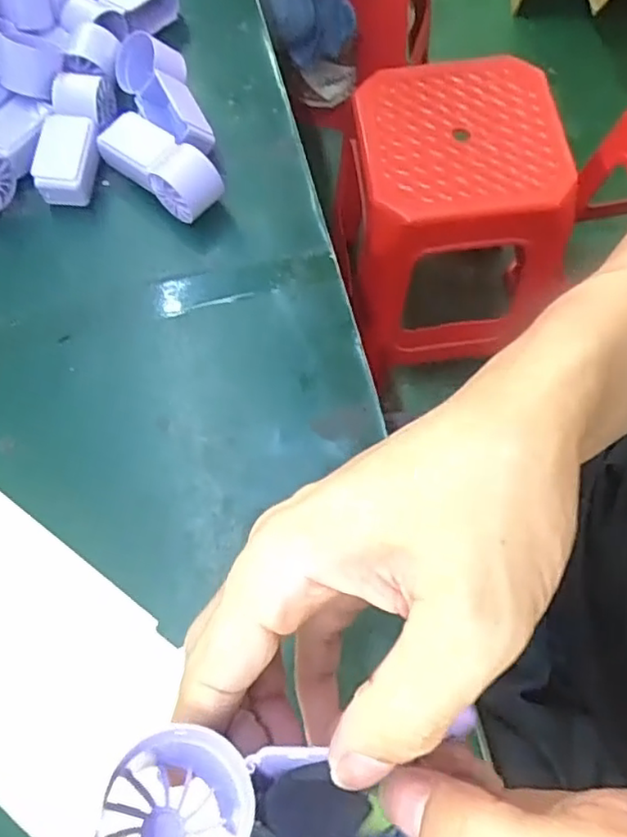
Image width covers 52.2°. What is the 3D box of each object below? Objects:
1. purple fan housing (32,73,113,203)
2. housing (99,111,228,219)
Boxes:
[{"bbox_3d":[-0.161,-0.191,0.435,0.036,0.032,0.092,8,69,4],"label":"purple fan housing"},{"bbox_3d":[-0.104,-0.170,0.429,0.097,0.040,0.035,42,75,15],"label":"housing"}]

